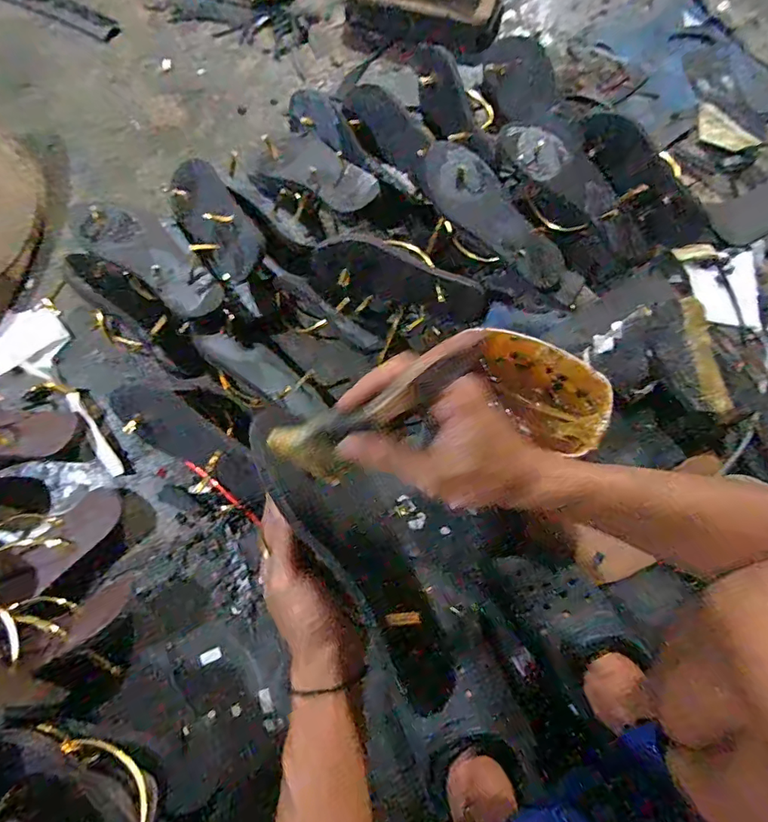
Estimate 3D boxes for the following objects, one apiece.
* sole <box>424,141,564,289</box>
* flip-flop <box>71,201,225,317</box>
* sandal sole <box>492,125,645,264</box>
[{"bbox_3d":[0.153,-0.267,0.647,0.242,0.032,0.083,42,81,-7],"label":"sole"},{"bbox_3d":[-0.304,-0.193,0.619,0.205,0.048,0.070,36,81,9],"label":"flip-flop"},{"bbox_3d":[0.268,-0.306,0.659,0.258,0.030,0.067,40,81,-6],"label":"sandal sole"}]

